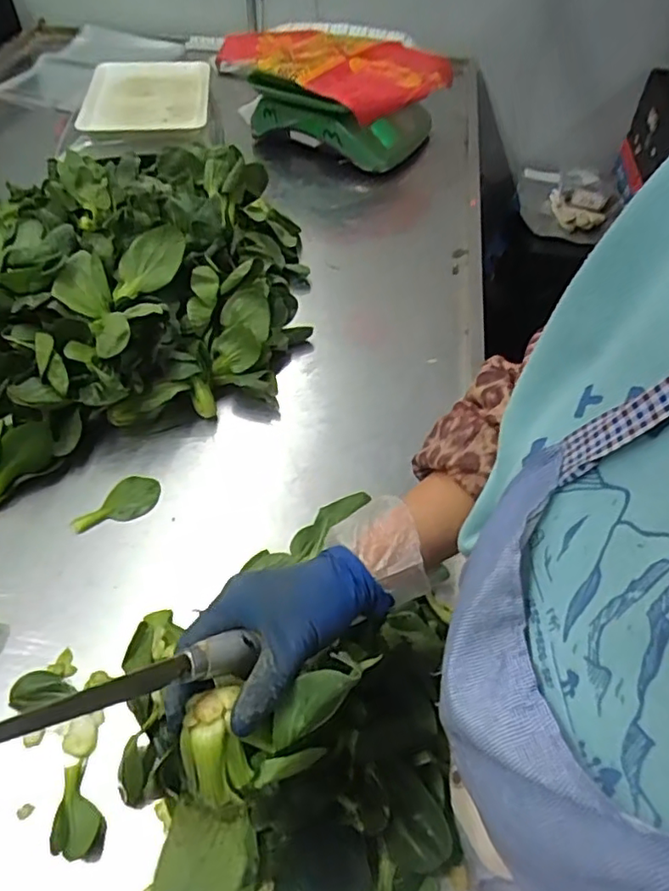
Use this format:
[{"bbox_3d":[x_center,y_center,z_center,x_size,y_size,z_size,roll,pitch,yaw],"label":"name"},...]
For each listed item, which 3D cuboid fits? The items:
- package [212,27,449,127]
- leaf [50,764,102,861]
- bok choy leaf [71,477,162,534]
[{"bbox_3d":[0.002,-0.715,1.111,0.306,0.051,0.367,-38,57,-25],"label":"package"},{"bbox_3d":[-0.185,0.265,0.435,0.030,0.021,0.059,-3,50,-7],"label":"leaf"},{"bbox_3d":[-0.222,0.060,0.611,0.090,0.005,0.044,-24,56,-22],"label":"bok choy leaf"}]

